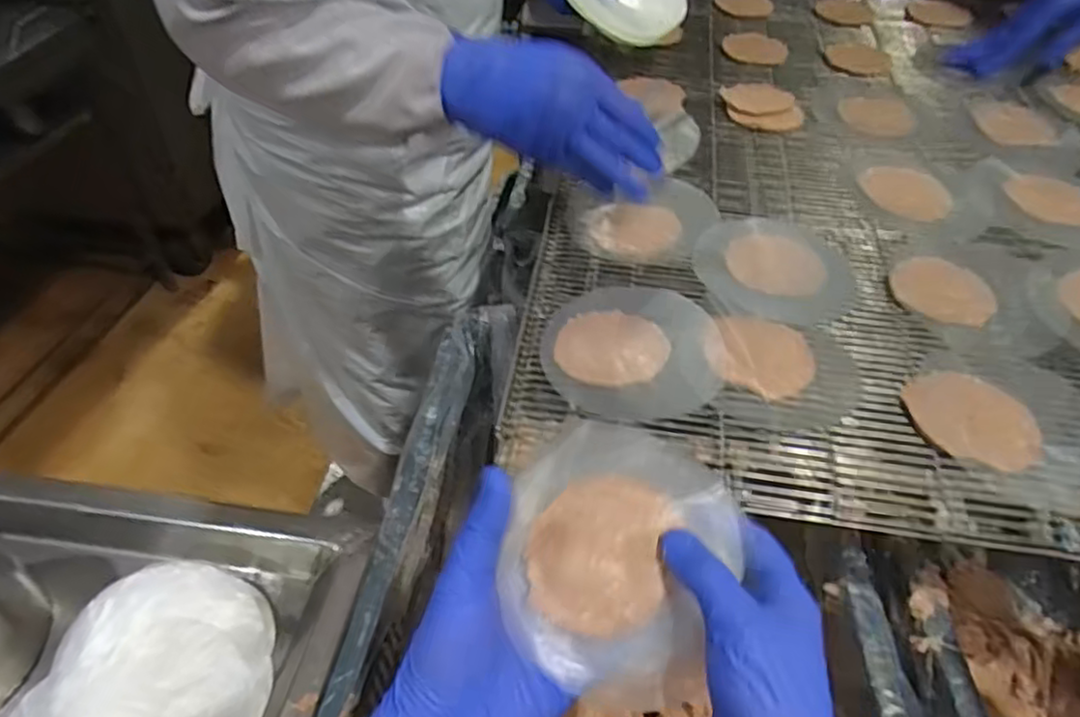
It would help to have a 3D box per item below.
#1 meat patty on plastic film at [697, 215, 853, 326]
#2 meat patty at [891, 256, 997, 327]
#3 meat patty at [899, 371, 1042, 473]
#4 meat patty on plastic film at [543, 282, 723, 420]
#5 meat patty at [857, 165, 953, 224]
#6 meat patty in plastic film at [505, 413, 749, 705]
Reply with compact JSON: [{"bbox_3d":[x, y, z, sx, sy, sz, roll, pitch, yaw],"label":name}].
[{"bbox_3d":[0.180,-0.071,0.521,0.115,0.010,0.118,0,44,0],"label":"meat patty on plastic film"},{"bbox_3d":[0.303,-0.052,0.508,0.061,0.006,0.072,-33,54,-30],"label":"meat patty"},{"bbox_3d":[0.276,0.038,0.434,0.076,0.009,0.067,14,46,14],"label":"meat patty"},{"bbox_3d":[0.064,-0.008,0.469,0.118,0.012,0.127,0,44,0],"label":"meat patty on plastic film"},{"bbox_3d":[0.322,-0.147,0.598,0.055,0.012,0.079,-11,45,-12],"label":"meat patty"},{"bbox_3d":[0.036,0.094,0.337,0.107,0.022,0.126,22,68,13],"label":"meat patty in plastic film"}]

